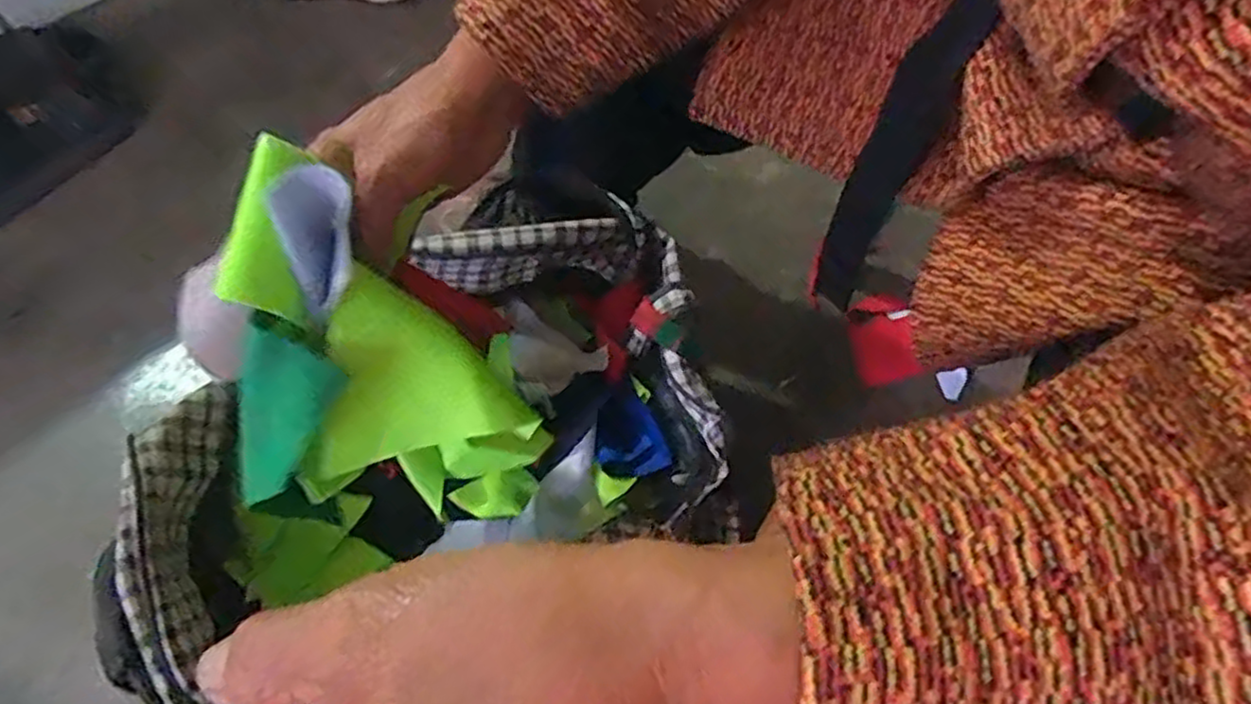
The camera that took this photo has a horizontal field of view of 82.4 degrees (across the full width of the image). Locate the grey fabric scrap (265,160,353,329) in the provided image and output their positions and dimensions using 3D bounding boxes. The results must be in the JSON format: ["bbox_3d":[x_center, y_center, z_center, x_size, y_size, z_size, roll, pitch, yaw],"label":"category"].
[{"bbox_3d":[-0.131,-0.046,0.303,0.028,0.063,0.010,-1,20,-1],"label":"grey fabric scrap"}]

